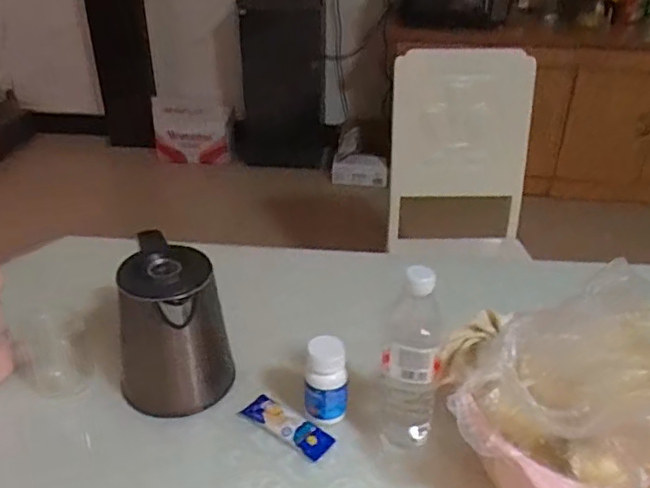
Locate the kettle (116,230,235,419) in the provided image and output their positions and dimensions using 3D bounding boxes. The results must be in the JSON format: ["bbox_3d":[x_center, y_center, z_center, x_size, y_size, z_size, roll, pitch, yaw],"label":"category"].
[{"bbox_3d":[-0.194,0.116,0.773,0.125,0.188,0.120,18,34,27],"label":"kettle"}]

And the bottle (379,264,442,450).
[{"bbox_3d":[0.096,0.133,0.698,0.069,0.236,0.071,6,30,10],"label":"bottle"}]

